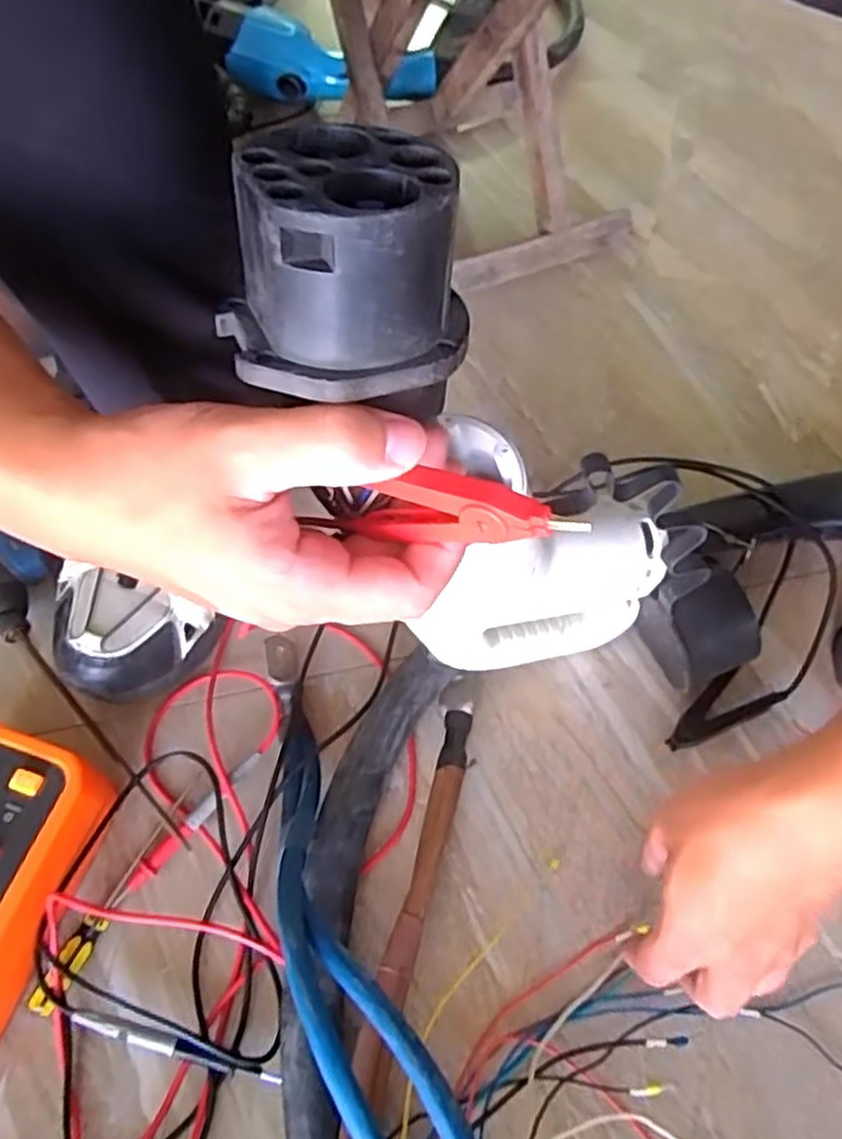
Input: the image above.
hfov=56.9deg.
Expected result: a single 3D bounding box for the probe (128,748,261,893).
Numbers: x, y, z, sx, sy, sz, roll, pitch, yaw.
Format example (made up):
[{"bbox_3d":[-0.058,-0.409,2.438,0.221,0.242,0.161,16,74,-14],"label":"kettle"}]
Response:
[{"bbox_3d":[-0.132,0.143,0.450,0.011,0.008,0.098,37,68,19],"label":"probe"}]

